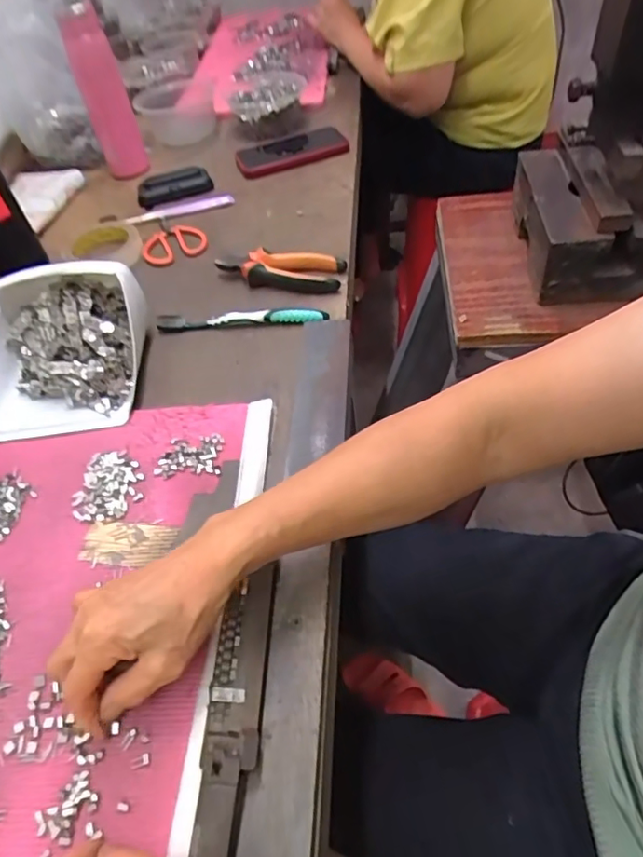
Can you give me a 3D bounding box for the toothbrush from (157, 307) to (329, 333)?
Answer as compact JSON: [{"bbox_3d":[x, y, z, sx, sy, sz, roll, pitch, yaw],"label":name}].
[{"bbox_3d":[-0.087,-0.121,0.613,0.185,0.013,0.013,-1,50,5],"label":"toothbrush"}]

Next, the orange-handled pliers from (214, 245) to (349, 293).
[{"bbox_3d":[-0.050,-0.184,0.654,0.147,0.023,0.052,5,51,10],"label":"orange-handled pliers"}]

